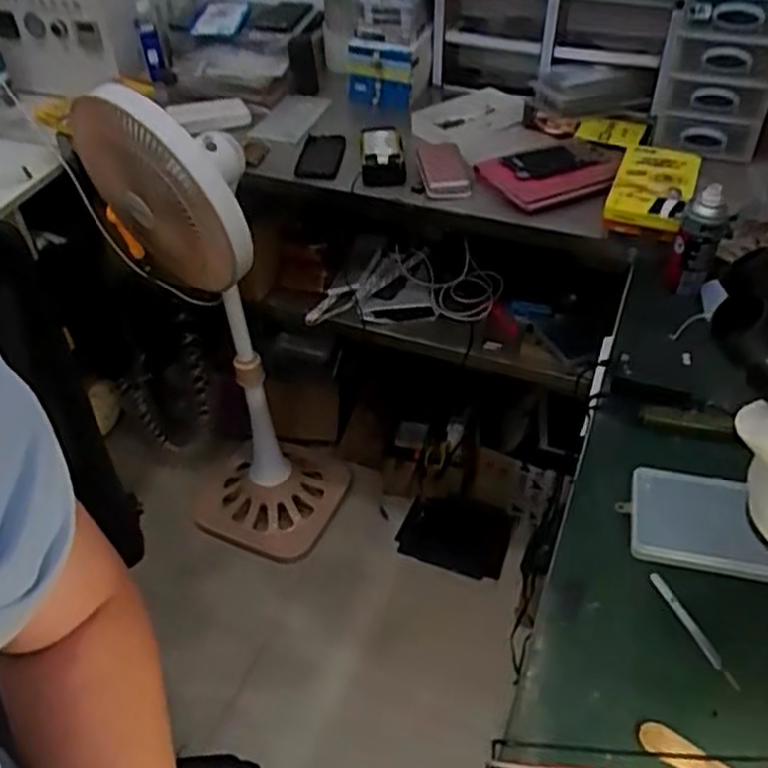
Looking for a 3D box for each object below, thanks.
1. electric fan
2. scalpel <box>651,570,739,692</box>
[{"bbox_3d":[-0.281,-0.071,1.424,0.370,0.989,0.378,-17,45,-16],"label":"electric fan"},{"bbox_3d":[0.279,0.220,0.685,0.013,0.009,0.119,-16,45,-15],"label":"scalpel"}]

